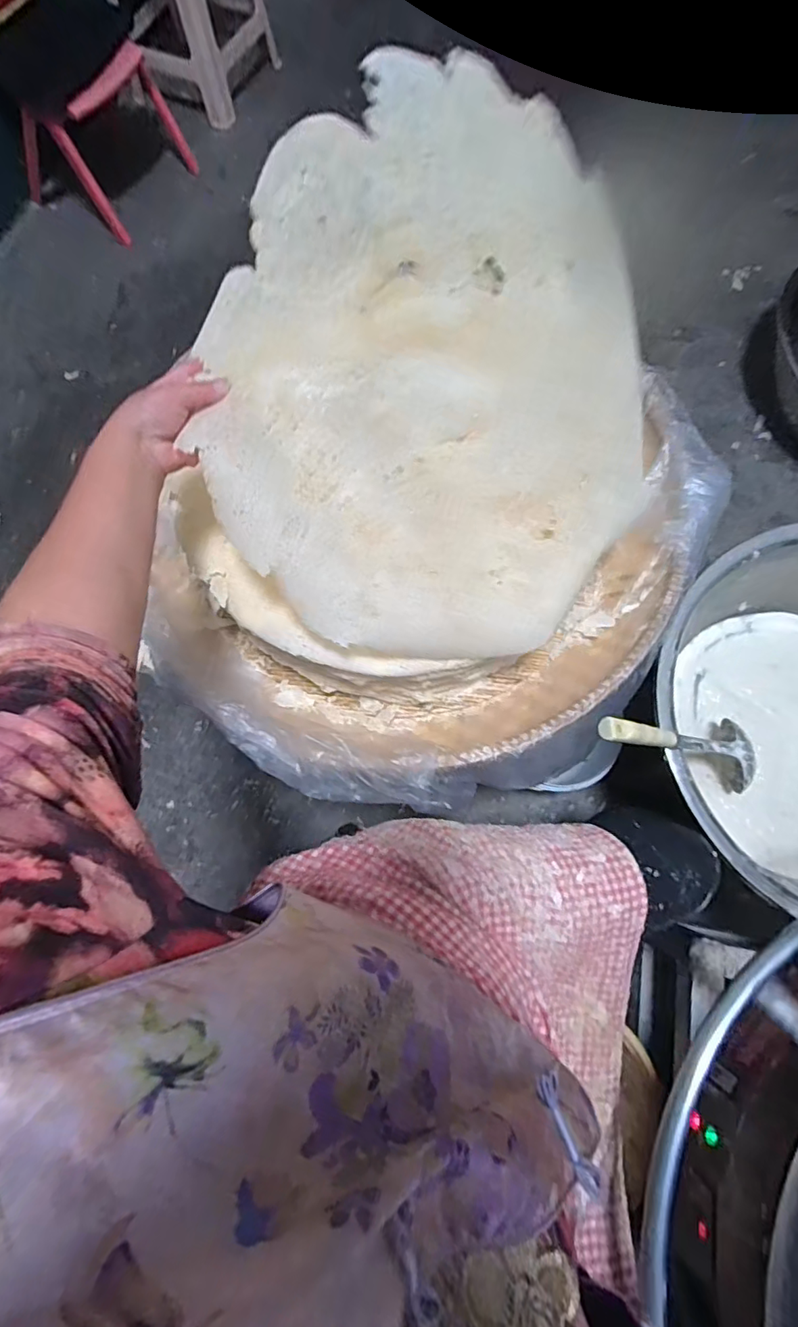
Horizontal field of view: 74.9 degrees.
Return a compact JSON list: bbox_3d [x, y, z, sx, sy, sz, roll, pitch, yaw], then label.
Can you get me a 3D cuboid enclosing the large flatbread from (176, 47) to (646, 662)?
[{"bbox_3d":[0.048,-0.258,0.523,0.478,0.055,0.476,-2,96,-17],"label":"large flatbread"}]

